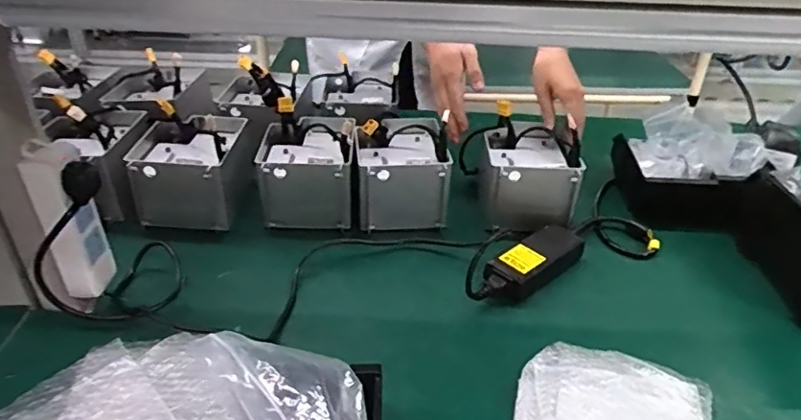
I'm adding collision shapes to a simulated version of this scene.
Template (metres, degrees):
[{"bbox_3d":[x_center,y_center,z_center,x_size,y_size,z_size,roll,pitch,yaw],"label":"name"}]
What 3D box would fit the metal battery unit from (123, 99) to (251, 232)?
[{"bbox_3d":[-0.295,-0.055,0.825,0.142,0.131,0.146,-2,32,-5],"label":"metal battery unit"}]

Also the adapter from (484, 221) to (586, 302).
[{"bbox_3d":[0.174,0.065,0.739,0.164,0.035,0.056,-25,41,-35],"label":"adapter"}]

